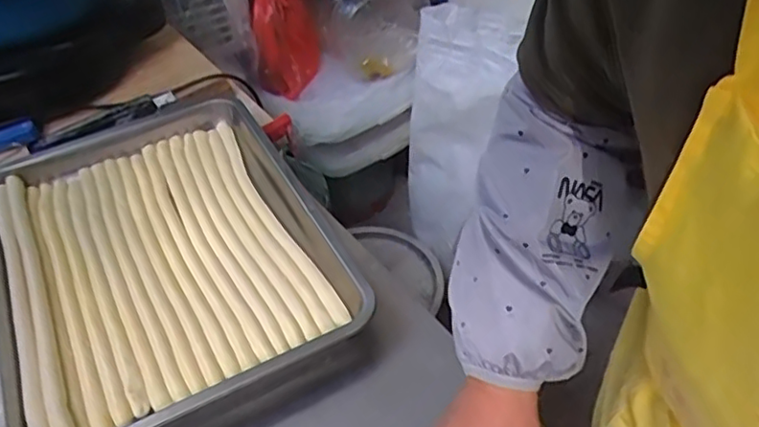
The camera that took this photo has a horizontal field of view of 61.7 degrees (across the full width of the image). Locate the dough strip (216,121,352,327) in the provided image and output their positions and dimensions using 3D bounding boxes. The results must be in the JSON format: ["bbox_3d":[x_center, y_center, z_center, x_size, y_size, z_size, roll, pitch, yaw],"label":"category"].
[{"bbox_3d":[-0.128,-0.003,0.743,0.025,0.015,0.380,-24,49,-17],"label":"dough strip"}]

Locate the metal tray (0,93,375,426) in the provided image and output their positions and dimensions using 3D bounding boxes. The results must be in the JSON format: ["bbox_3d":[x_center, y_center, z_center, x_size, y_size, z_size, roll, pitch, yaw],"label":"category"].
[{"bbox_3d":[-0.253,0.027,0.708,0.349,0.041,0.471,-24,49,-17],"label":"metal tray"}]

